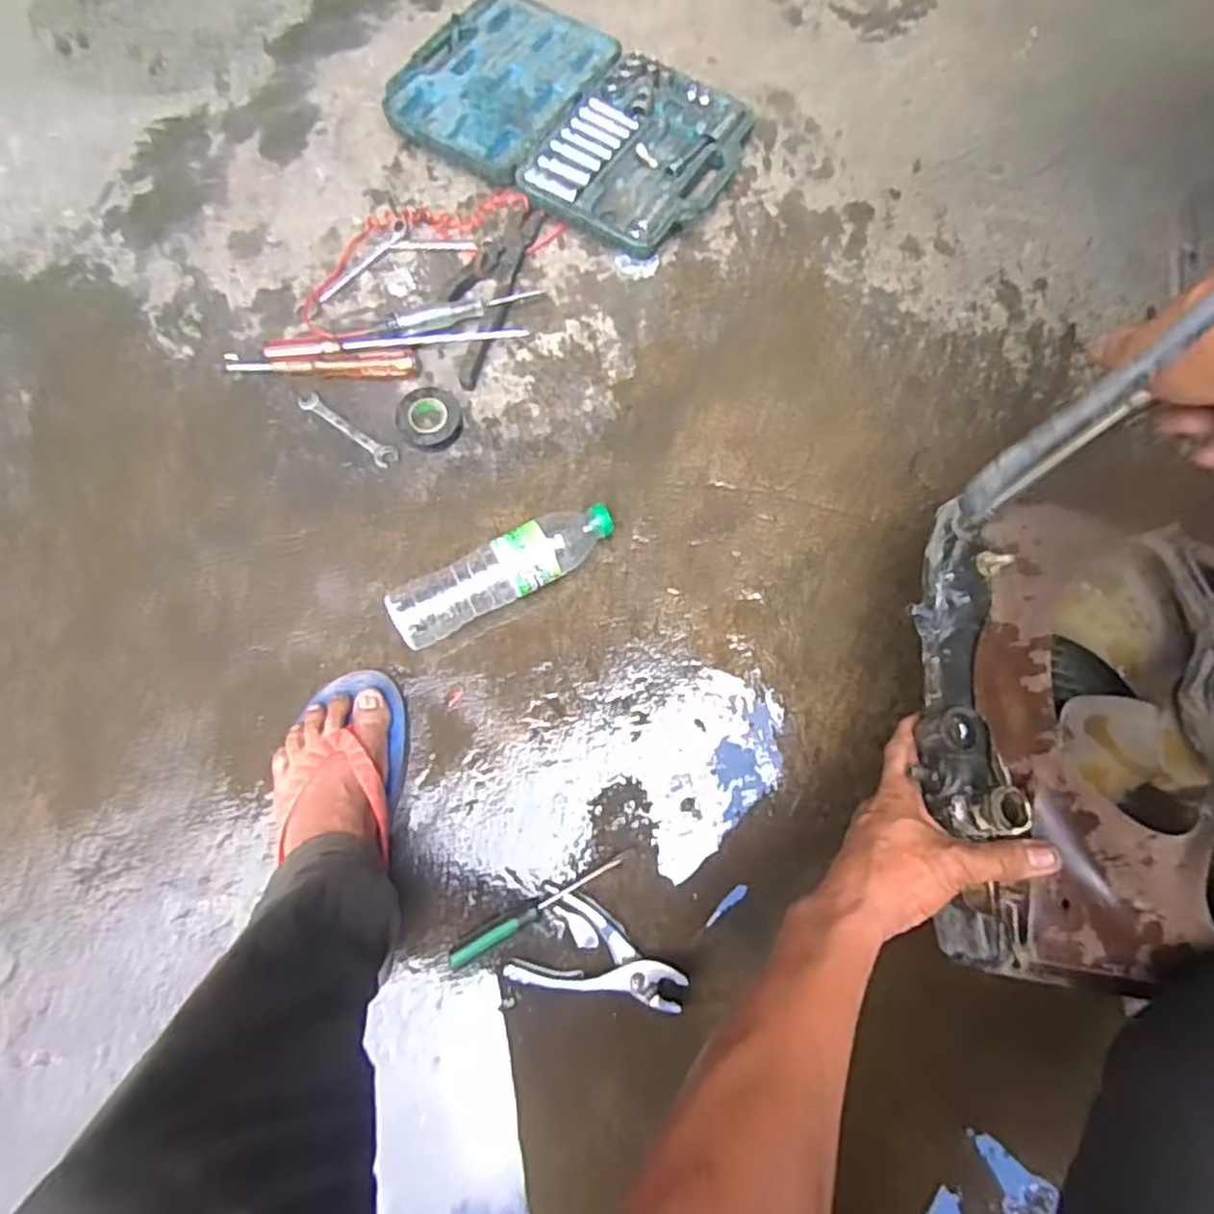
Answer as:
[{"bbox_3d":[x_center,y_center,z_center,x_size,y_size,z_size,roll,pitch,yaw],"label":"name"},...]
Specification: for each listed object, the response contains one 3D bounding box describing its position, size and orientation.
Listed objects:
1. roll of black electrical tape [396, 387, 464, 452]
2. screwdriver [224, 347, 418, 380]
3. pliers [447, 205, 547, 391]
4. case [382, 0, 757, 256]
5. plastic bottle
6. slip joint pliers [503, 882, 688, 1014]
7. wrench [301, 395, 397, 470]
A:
[{"bbox_3d":[-0.181,-0.193,0.746,0.062,0.015,0.070,-17,76,-4],"label":"roll of black electrical tape"},{"bbox_3d":[-0.294,-0.246,0.754,0.191,0.020,0.028,-4,76,-1],"label":"screwdriver"},{"bbox_3d":[-0.132,-0.343,0.793,0.062,0.012,0.227,16,76,4],"label":"pliers"},{"bbox_3d":[-0.042,-0.555,0.831,0.378,0.046,0.243,32,78,8],"label":"case"},{"bbox_3d":[-0.096,-0.033,0.691,0.218,0.060,0.059,-31,78,-8],"label":"plastic bottle"},{"bbox_3d":[-0.004,0.301,0.615,0.140,0.005,0.080,23,77,6],"label":"slip joint pliers"},{"bbox_3d":[-0.268,-0.184,0.751,0.125,0.004,0.022,35,78,8],"label":"wrench"}]

